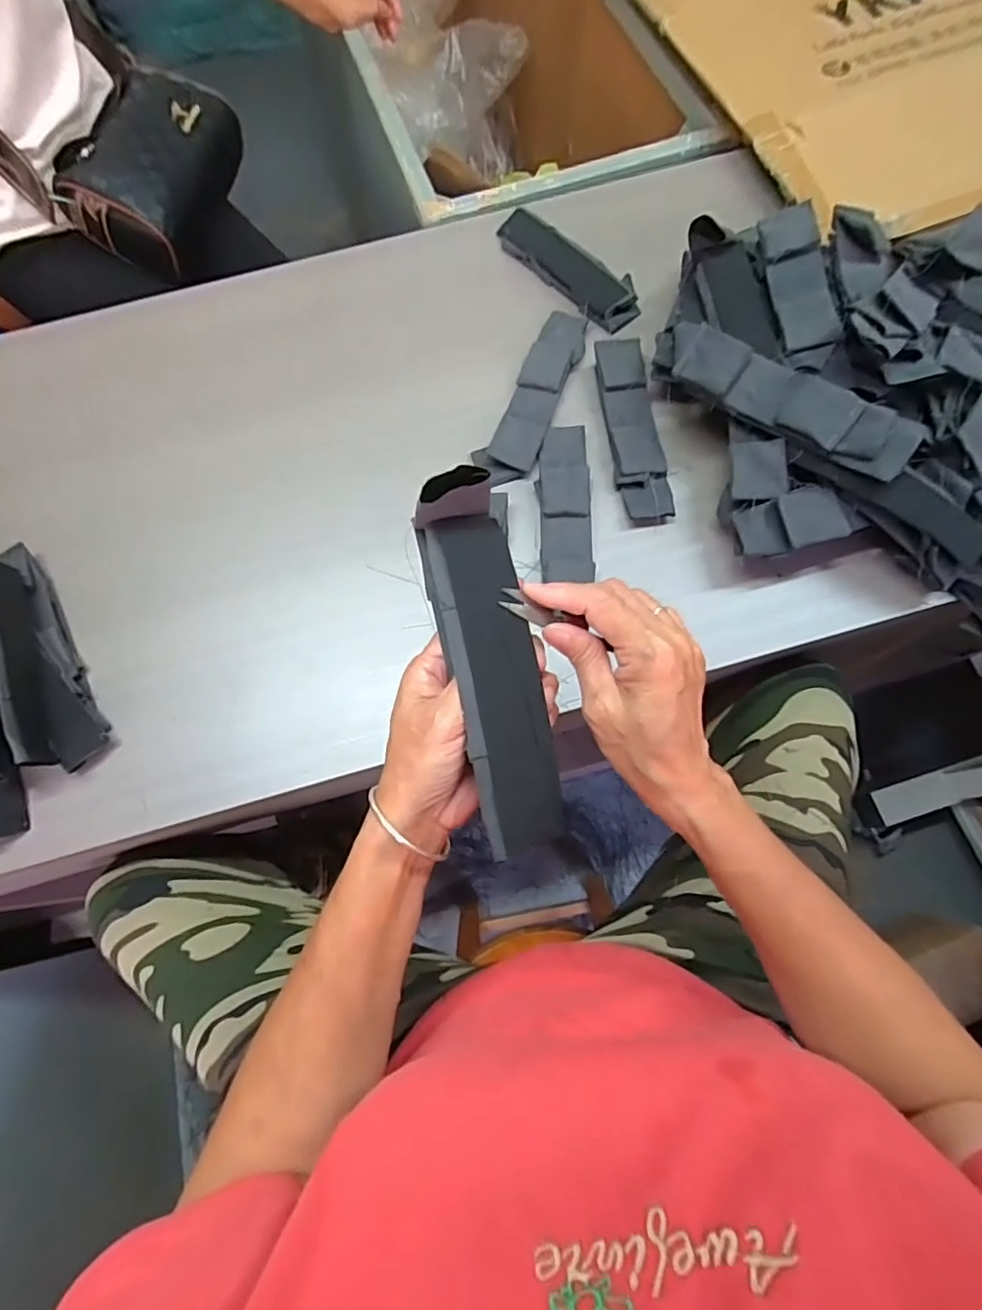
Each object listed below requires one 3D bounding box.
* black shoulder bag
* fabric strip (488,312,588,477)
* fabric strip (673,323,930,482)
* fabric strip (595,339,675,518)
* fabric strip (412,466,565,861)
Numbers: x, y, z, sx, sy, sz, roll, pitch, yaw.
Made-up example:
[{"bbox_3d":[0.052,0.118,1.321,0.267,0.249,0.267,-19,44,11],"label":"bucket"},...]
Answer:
[{"bbox_3d":[-0.433,-0.623,0.744,0.132,0.107,0.218,14,73,7],"label":"black shoulder bag"},{"bbox_3d":[0.050,-0.270,0.573,0.049,0.007,0.193,20,73,8],"label":"fabric strip"},{"bbox_3d":[0.242,-0.212,0.474,0.209,0.015,0.048,35,102,17],"label":"fabric strip"},{"bbox_3d":[0.137,-0.219,0.555,0.048,0.012,0.190,-7,77,-1],"label":"fabric strip"},{"bbox_3d":[0.001,0.004,0.308,0.050,0.039,0.197,-12,86,-2],"label":"fabric strip"}]

